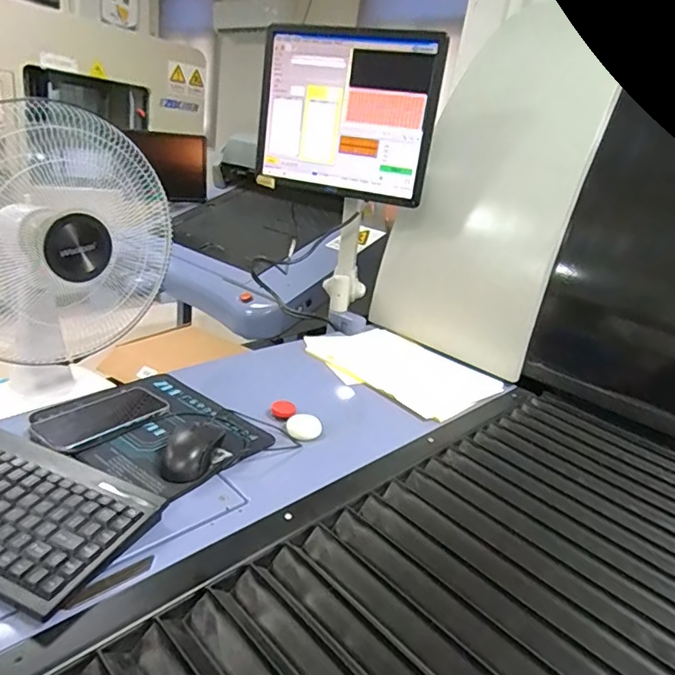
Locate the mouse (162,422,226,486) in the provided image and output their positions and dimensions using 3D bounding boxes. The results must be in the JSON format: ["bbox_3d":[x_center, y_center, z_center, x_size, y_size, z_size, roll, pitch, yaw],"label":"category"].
[{"bbox_3d":[-0.178,0.134,0.617,0.061,0.035,0.100,14,22,15],"label":"mouse"}]

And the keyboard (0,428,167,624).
[{"bbox_3d":[-0.335,0.161,0.499,0.289,0.034,0.149,15,22,17],"label":"keyboard"}]

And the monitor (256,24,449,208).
[{"bbox_3d":[0.013,-0.447,1.016,0.373,0.293,0.065,19,23,25],"label":"monitor"}]

